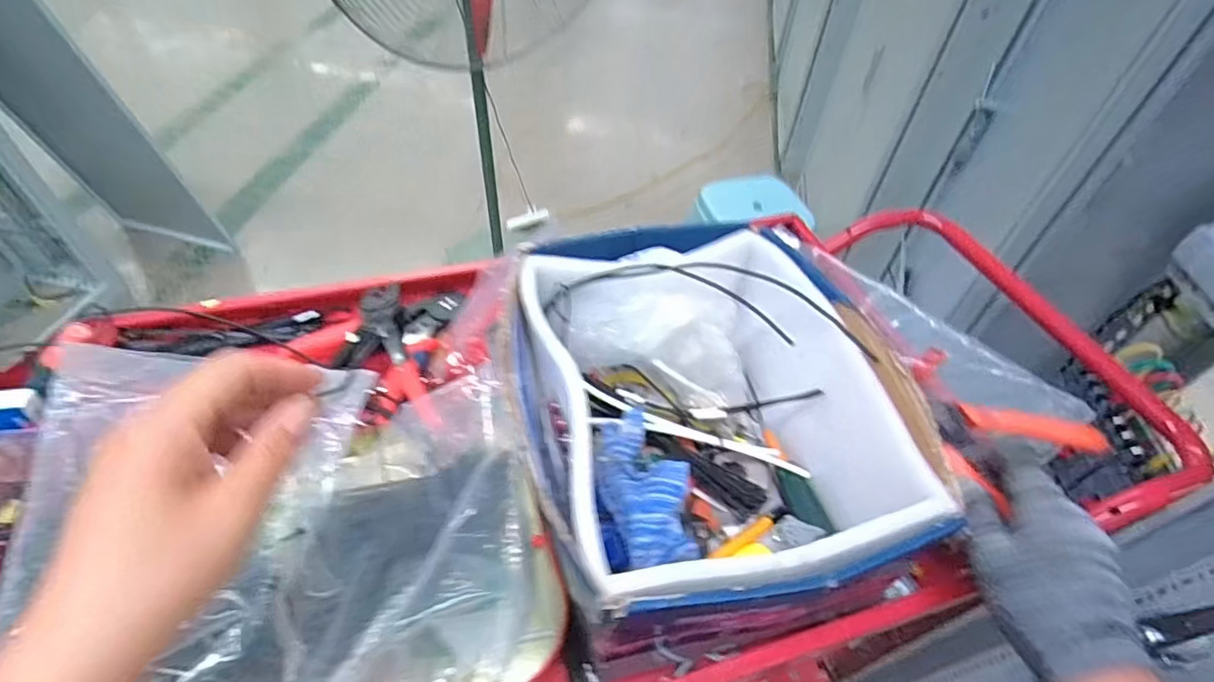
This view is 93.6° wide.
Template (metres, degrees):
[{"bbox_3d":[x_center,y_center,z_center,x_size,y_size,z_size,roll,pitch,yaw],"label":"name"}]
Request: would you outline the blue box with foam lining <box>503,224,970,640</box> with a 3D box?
[{"bbox_3d":[0.066,0.049,0.412,0.237,0.121,0.283,-13,51,-14],"label":"blue box with foam lining"}]

